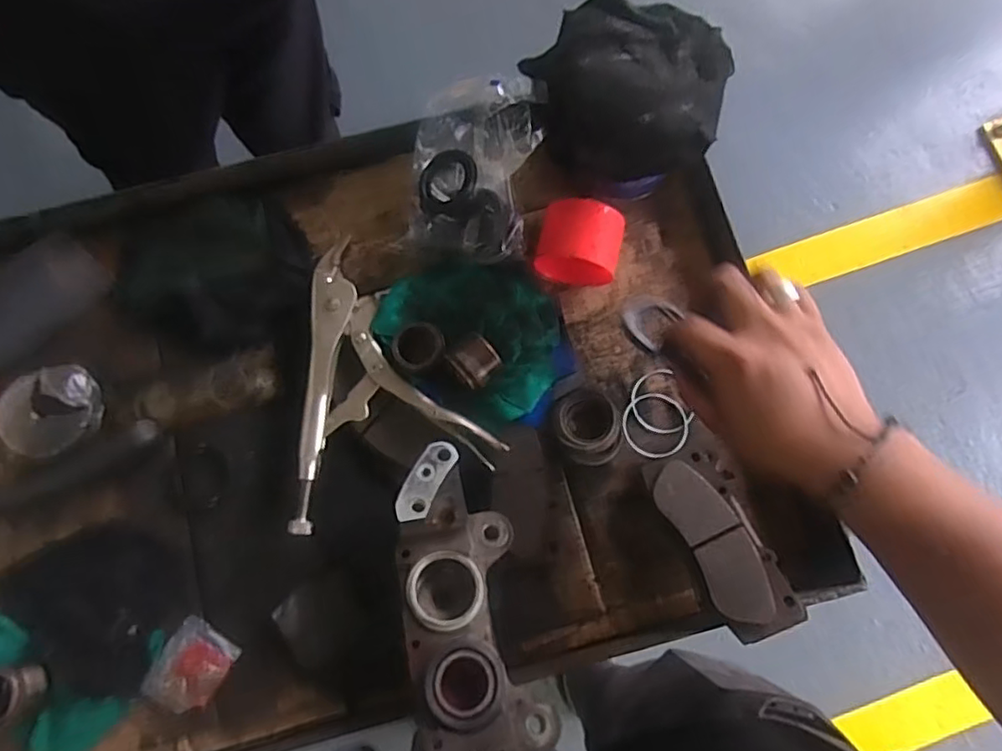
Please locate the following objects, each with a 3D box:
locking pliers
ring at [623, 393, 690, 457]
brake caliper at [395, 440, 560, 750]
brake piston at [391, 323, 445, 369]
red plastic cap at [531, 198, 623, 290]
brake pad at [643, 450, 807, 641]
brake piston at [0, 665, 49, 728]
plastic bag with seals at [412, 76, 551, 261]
[{"bbox_3d":[-0.128,0.016,0.493,0.157,0.022,0.216,-35,80,-6],"label":"locking pliers"},{"bbox_3d":[0.125,0.040,0.500,0.052,0.006,0.052,0,79,1],"label":"ring"},{"bbox_3d":[-0.022,0.171,0.411,0.081,0.071,0.237,-13,58,-3],"label":"brake caliper"},{"bbox_3d":[-0.066,-0.022,0.493,0.041,0.020,0.034,-3,79,0],"label":"brake piston"},{"bbox_3d":[0.063,-0.105,0.502,0.064,0.066,0.053,12,79,3],"label":"red plastic cap"},{"bbox_3d":[0.167,0.122,0.464,0.061,0.016,0.142,-24,64,-6],"label":"brake pad"},{"bbox_3d":[-0.352,0.230,0.446,0.042,0.028,0.035,-18,79,-3],"label":"brake piston"},{"bbox_3d":[-0.024,-0.167,0.501,0.098,0.066,0.135,10,79,3],"label":"plastic bag with seals"}]

